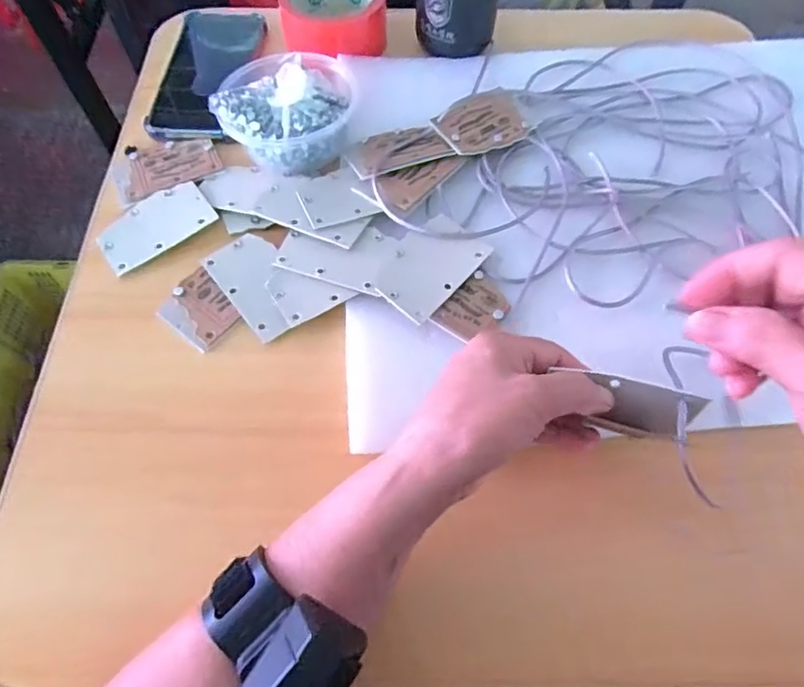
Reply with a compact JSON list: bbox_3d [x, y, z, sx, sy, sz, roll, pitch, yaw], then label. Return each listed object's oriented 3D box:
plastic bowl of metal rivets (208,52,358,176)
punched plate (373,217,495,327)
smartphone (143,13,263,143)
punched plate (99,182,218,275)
[{"bbox_3d":[-0.090,-0.192,0.434,0.100,0.060,0.101,0,63,0],"label":"plastic bowl of metal rivets"},{"bbox_3d":[0.020,-0.056,0.391,0.053,0.004,0.082,37,68,17],"label":"punched plate"},{"bbox_3d":[-0.179,-0.252,0.506,0.077,0.011,0.178,4,63,1],"label":"smartphone"},{"bbox_3d":[-0.188,-0.090,0.420,0.084,0.005,0.052,-37,67,-15],"label":"punched plate"}]

